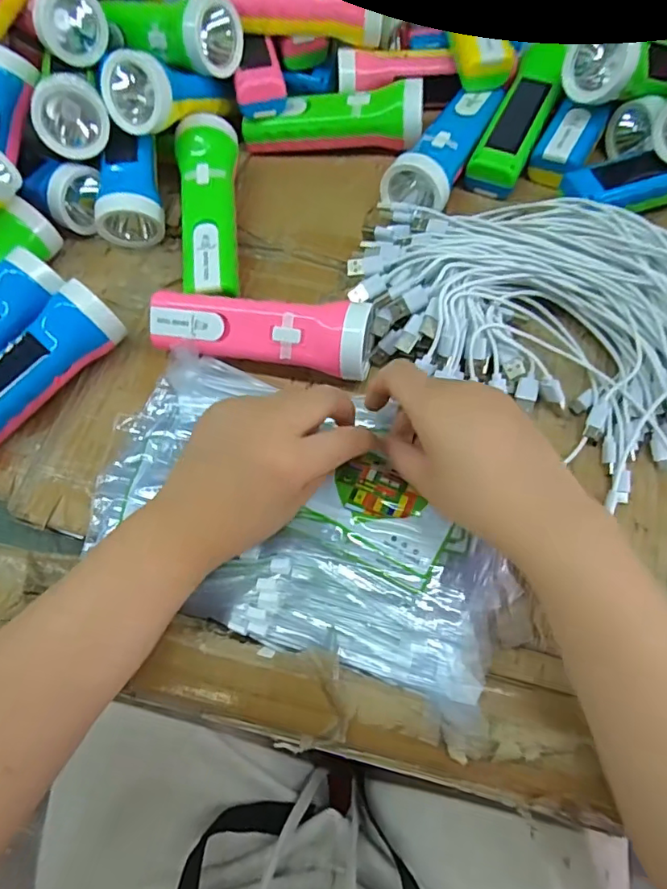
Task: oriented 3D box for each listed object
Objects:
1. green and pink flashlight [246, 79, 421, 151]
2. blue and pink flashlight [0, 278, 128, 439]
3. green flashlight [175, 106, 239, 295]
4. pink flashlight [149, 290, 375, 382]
[{"bbox_3d":[-0.001,-0.284,0.468,0.155,0.048,0.044,7,65,5],"label":"green and pink flashlight"},{"bbox_3d":[-0.220,-0.045,0.377,0.043,0.041,0.158,42,82,15],"label":"blue and pink flashlight"},{"bbox_3d":[-0.098,-0.184,0.430,0.049,0.050,0.161,-6,65,-1],"label":"green flashlight"},{"bbox_3d":[-0.052,-0.079,0.385,0.155,0.058,0.046,12,66,7],"label":"pink flashlight"}]

